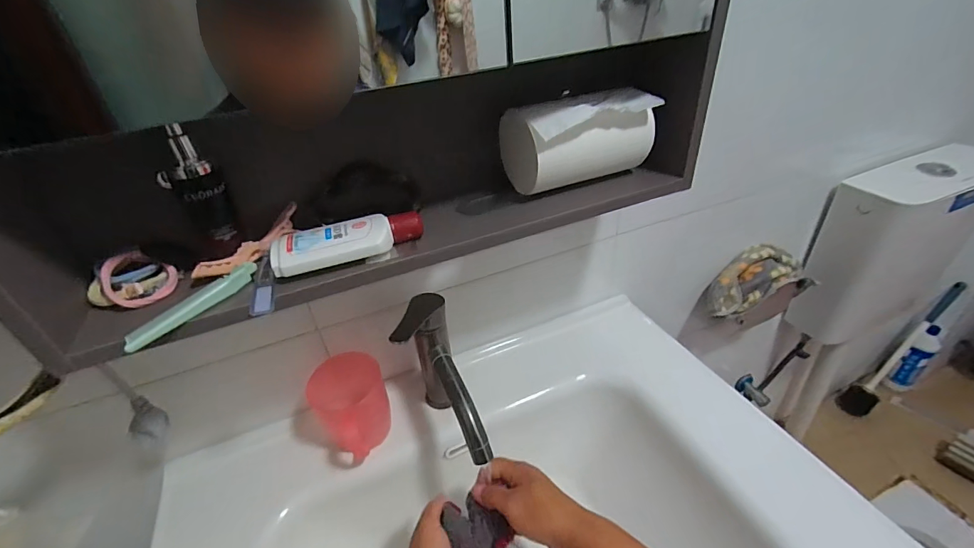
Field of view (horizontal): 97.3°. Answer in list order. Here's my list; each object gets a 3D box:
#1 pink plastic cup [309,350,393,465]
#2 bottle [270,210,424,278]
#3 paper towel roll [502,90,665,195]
[{"bbox_3d":[-0.161,0.165,0.530,0.082,0.106,0.083,-3,37,2],"label":"pink plastic cup"},{"bbox_3d":[-0.123,-0.029,0.388,0.130,0.025,0.044,-17,38,-15],"label":"bottle"},{"bbox_3d":[0.094,-0.148,0.463,0.151,0.084,0.092,-19,39,-18],"label":"paper towel roll"}]

